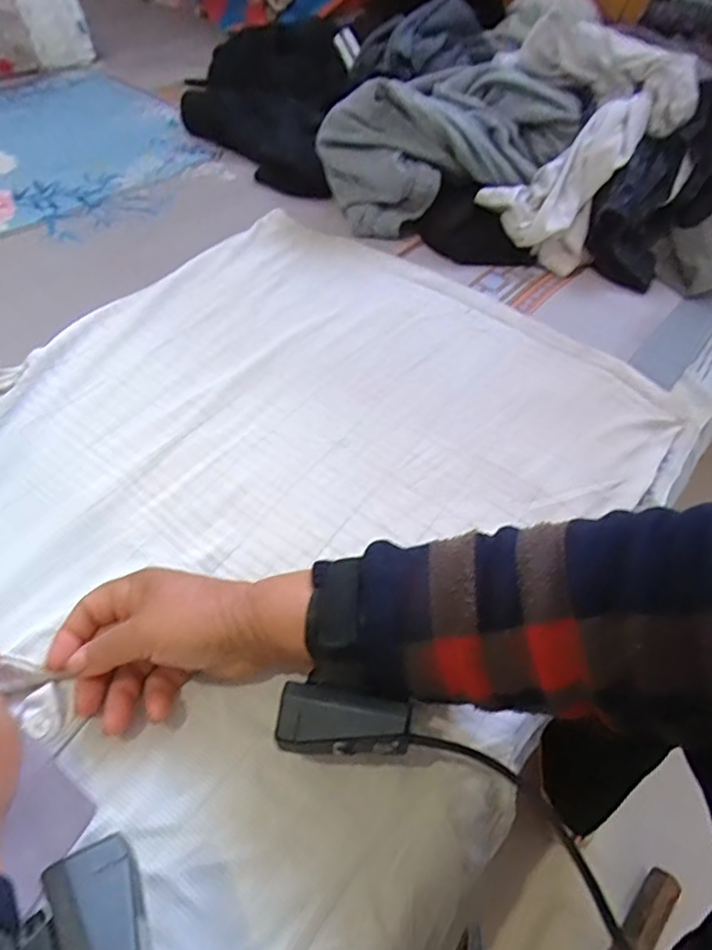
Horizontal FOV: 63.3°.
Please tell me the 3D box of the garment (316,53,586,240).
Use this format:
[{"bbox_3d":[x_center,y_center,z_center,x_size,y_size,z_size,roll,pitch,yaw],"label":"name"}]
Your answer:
[{"bbox_3d":[0.126,-0.401,0.713,0.212,0.133,0.280,35,55,23],"label":"garment"}]

